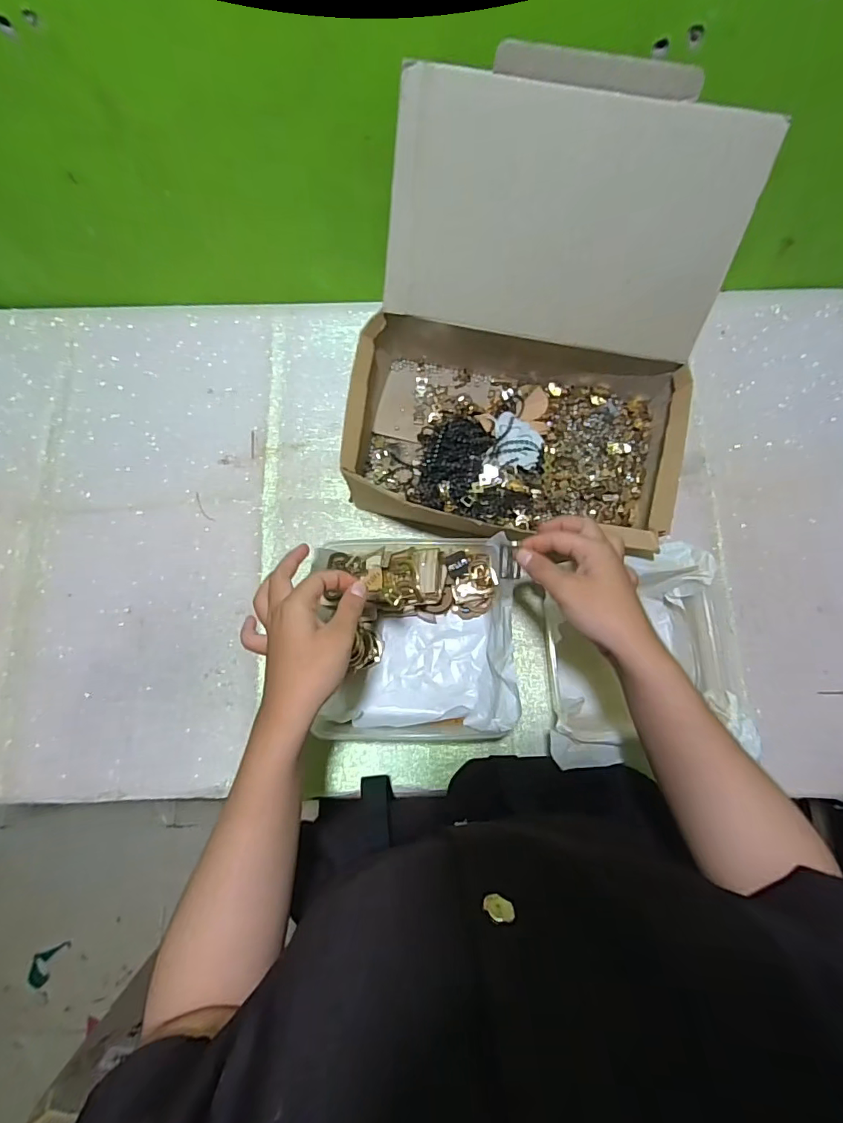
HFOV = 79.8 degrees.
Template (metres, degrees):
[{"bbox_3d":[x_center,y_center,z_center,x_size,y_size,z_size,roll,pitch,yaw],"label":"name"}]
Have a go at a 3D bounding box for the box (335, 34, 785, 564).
[{"bbox_3d":[0.105,-0.206,0.493,0.329,0.261,0.310,11,77,3],"label":"box"}]

